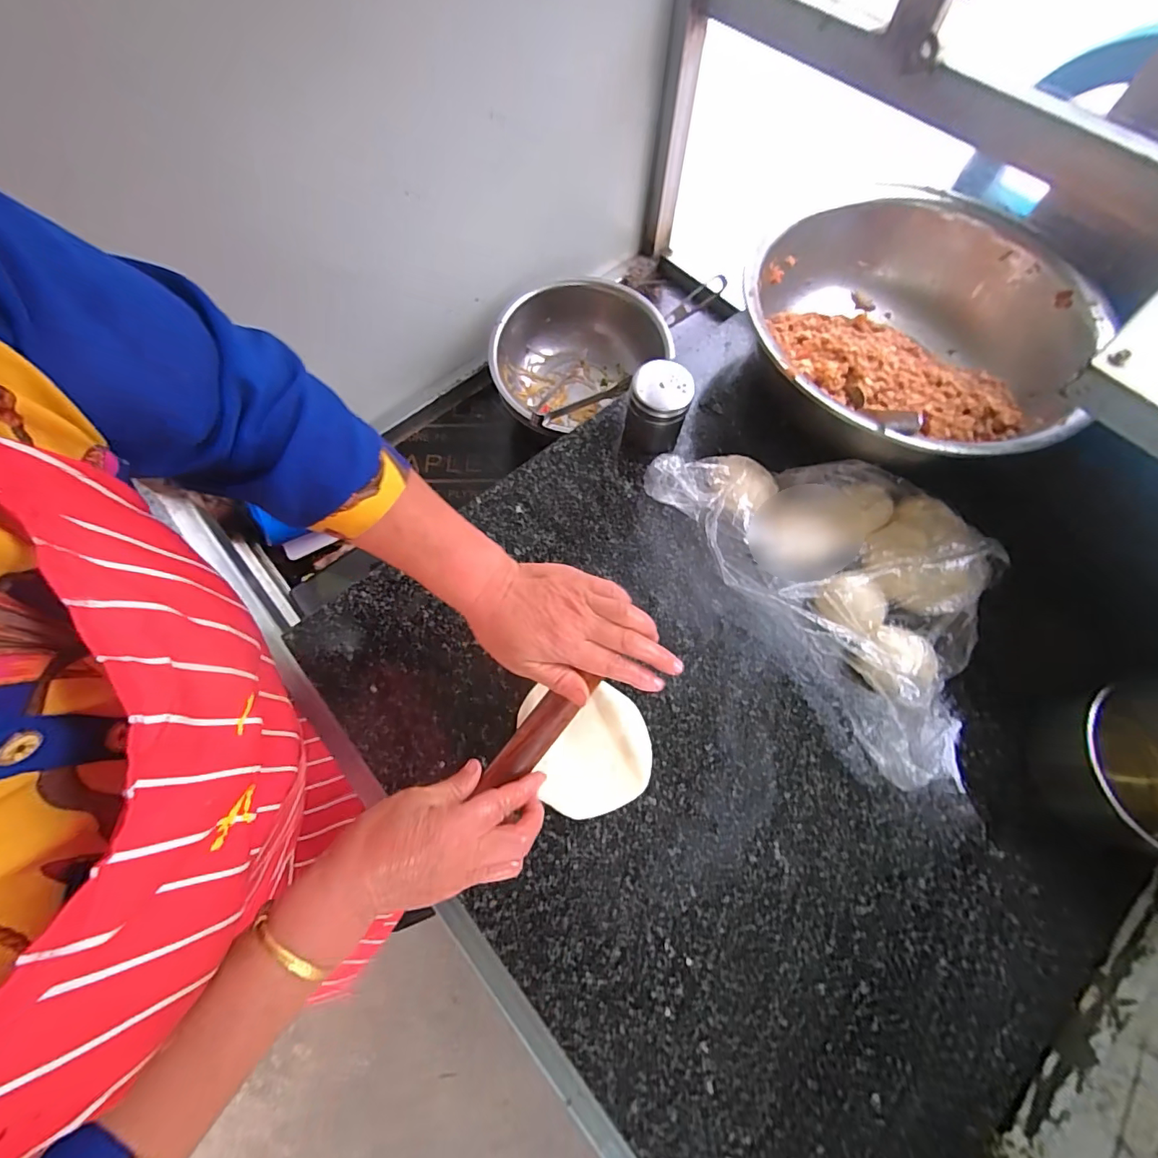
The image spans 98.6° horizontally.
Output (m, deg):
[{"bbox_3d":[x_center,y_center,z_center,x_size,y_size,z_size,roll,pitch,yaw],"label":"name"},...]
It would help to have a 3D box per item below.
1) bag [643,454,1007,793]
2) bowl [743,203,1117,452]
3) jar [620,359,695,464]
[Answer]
[{"bbox_3d":[0.268,-0.015,0.475,0.228,0.070,0.367,-33,72,-13],"label":"bag"},{"bbox_3d":[0.334,-0.242,0.538,0.313,0.123,0.320,0,68,-1],"label":"bowl"},{"bbox_3d":[0.081,-0.174,0.527,0.062,0.081,0.068,0,68,-1],"label":"jar"}]

